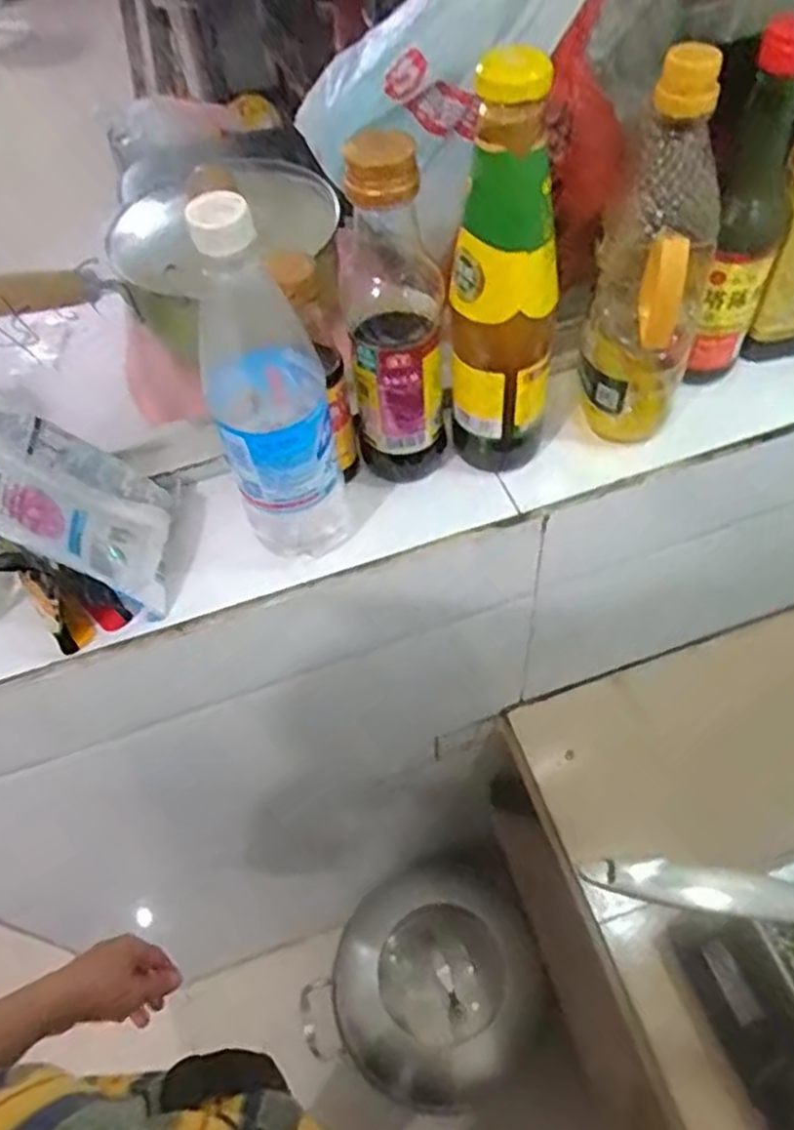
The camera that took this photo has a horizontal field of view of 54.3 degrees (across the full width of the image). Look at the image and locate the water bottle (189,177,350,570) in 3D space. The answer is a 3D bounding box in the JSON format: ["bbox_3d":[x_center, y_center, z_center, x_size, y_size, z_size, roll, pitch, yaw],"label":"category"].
[{"bbox_3d":[-0.077,-0.096,0.468,0.064,0.254,0.067,-18,56,-7],"label":"water bottle"}]

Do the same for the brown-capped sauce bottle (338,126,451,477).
[{"bbox_3d":[-0.003,-0.158,0.504,0.065,0.238,0.070,-7,55,0],"label":"brown-capped sauce bottle"}]

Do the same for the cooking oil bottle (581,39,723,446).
[{"bbox_3d":[0.167,-0.189,0.502,0.069,0.242,0.074,16,58,15],"label":"cooking oil bottle"}]

